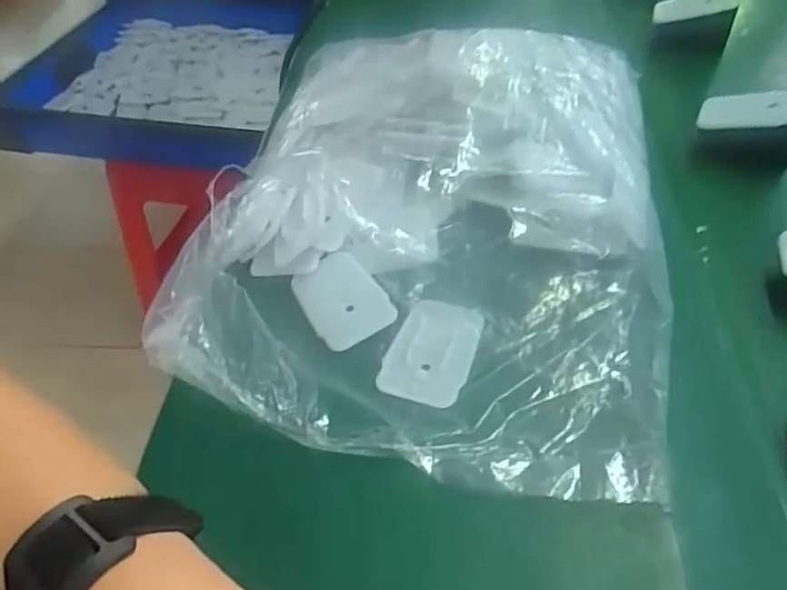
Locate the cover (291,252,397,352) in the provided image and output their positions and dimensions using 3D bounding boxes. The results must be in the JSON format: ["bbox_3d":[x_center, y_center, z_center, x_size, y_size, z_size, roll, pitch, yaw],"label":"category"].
[{"bbox_3d":[-0.031,0.001,0.373,0.043,0.005,0.063,-26,50,-20],"label":"cover"}]

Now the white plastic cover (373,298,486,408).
[{"bbox_3d":[0.021,0.029,0.351,0.044,0.004,0.068,14,49,16],"label":"white plastic cover"}]

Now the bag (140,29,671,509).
[{"bbox_3d":[0.026,-0.061,0.378,0.251,0.062,0.318,7,47,10],"label":"bag"}]

